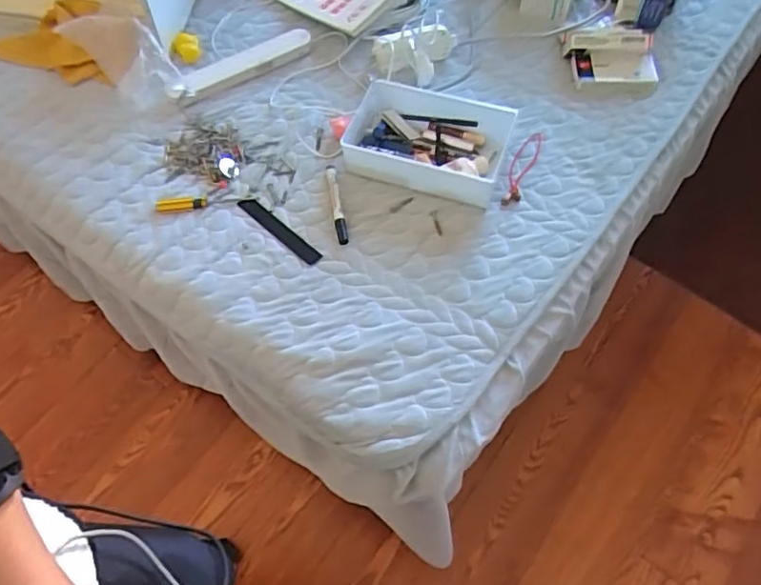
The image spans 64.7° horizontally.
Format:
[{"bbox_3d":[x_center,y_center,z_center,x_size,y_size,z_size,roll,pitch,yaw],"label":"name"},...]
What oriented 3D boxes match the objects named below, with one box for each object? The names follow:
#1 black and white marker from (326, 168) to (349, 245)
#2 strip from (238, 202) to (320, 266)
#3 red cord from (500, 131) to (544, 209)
[{"bbox_3d":[-0.062,-0.127,0.842,0.015,0.013,0.134,-9,64,-5],"label":"black and white marker"},{"bbox_3d":[-0.140,-0.087,0.833,0.149,0.008,0.021,40,69,17],"label":"strip"},{"bbox_3d":[0.205,-0.181,0.883,0.032,0.014,0.163,22,65,10],"label":"red cord"}]

